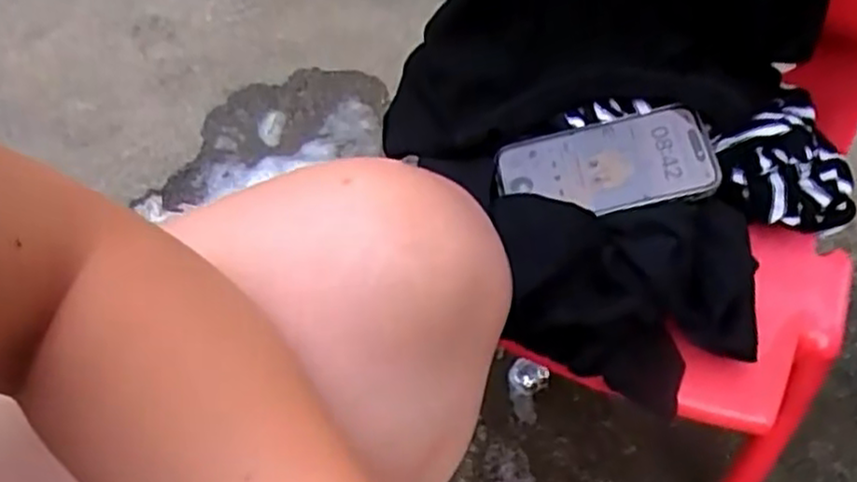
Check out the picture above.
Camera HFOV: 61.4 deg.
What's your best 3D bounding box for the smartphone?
[{"bbox_3d":[0.127,-0.055,0.520,0.153,0.012,0.076,-8,58,7],"label":"smartphone"}]

